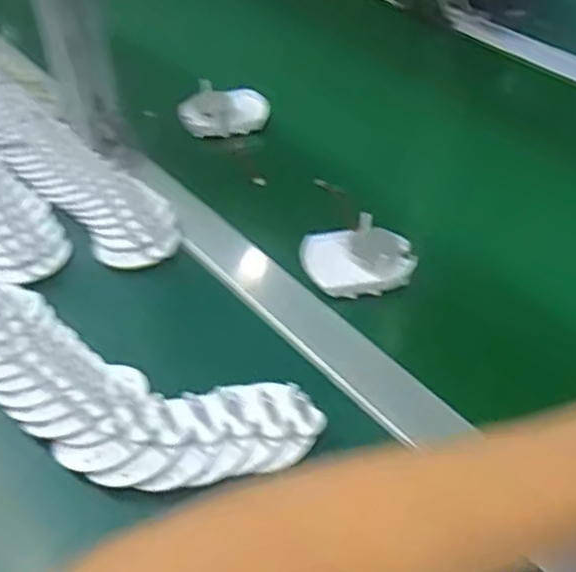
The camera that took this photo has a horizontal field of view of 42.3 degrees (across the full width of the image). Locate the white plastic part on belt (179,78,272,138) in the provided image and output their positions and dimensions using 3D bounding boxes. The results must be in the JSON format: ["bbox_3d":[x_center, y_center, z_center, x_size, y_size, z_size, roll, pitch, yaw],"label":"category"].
[{"bbox_3d":[-0.059,-0.171,0.707,0.081,0.031,0.065,-2,43,1],"label":"white plastic part on belt"}]

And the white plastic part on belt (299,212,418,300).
[{"bbox_3d":[0.051,-0.021,0.552,0.079,0.028,0.057,-17,45,-14],"label":"white plastic part on belt"}]

